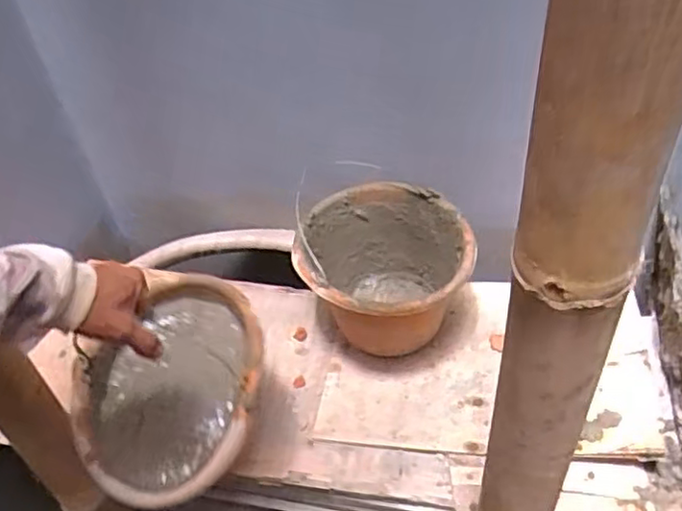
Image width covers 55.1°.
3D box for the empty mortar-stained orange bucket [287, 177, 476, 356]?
[{"bbox_3d":[0.067,0.039,0.981,0.239,0.194,0.236,0,46,8],"label":"empty mortar-stained orange bucket"}]

